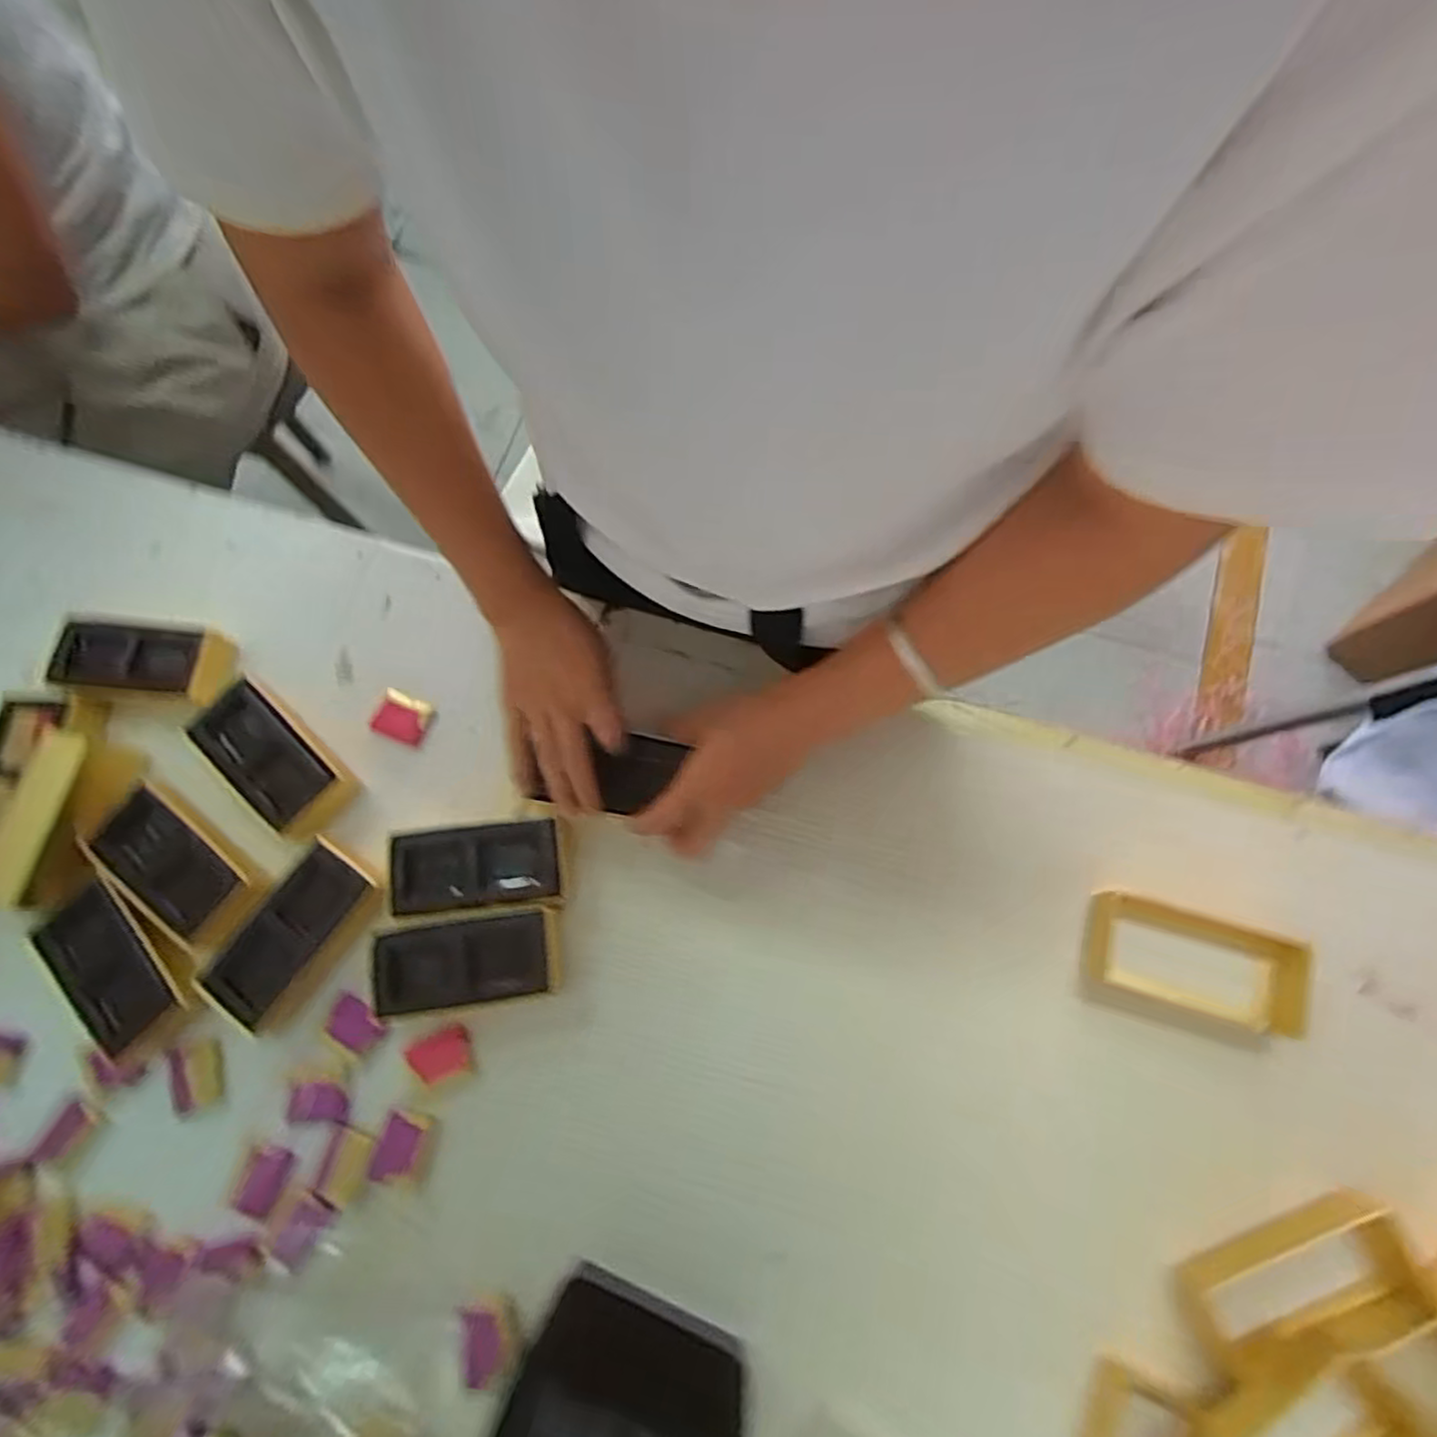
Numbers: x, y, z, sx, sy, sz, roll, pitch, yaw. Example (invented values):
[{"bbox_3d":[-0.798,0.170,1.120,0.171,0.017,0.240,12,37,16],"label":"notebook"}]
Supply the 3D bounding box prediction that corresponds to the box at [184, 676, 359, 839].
[{"bbox_3d":[-0.310,0.030,0.499,0.124,0.020,0.059,42,81,12],"label":"box"}]

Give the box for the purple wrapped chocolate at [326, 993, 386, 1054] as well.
[{"bbox_3d":[-0.236,0.196,0.458,0.037,0.008,0.023,42,81,12],"label":"purple wrapped chocolate"}]

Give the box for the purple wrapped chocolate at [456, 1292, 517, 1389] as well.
[{"bbox_3d":[-0.130,0.350,0.403,0.029,0.008,0.039,-14,75,-1],"label":"purple wrapped chocolate"}]

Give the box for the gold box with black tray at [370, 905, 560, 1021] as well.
[{"bbox_3d":[-0.159,0.157,0.460,0.115,0.033,0.054,-9,75,0],"label":"gold box with black tray"}]

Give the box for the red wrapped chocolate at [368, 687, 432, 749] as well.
[{"bbox_3d":[-0.230,0.000,0.520,0.038,0.006,0.034,20,77,8],"label":"red wrapped chocolate"}]

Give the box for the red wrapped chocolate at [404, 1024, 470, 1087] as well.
[{"bbox_3d":[-0.179,0.217,0.458,0.036,0.008,0.029,-20,75,-3],"label":"red wrapped chocolate"}]

